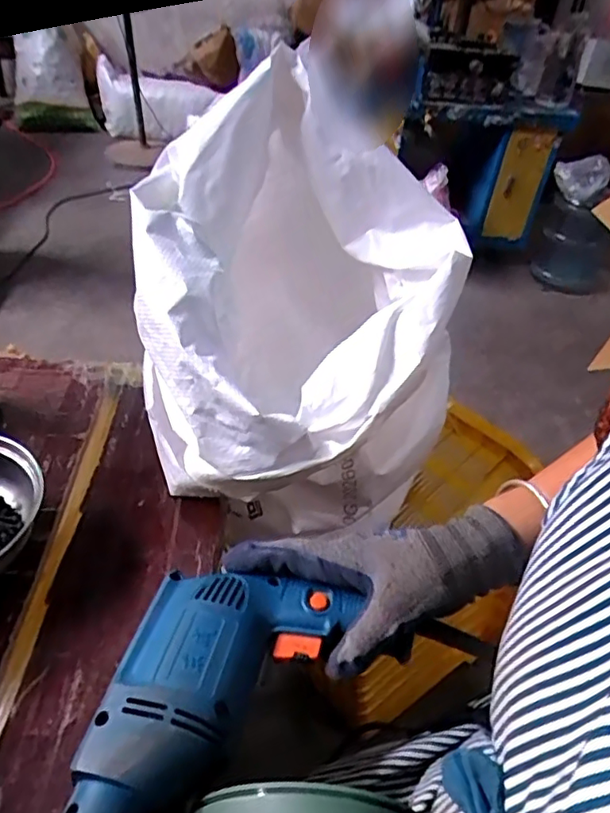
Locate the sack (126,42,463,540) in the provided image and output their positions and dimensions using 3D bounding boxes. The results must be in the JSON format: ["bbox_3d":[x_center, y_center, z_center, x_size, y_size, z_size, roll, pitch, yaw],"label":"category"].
[{"bbox_3d":[-0.011,-0.089,0.549,0.291,0.332,0.305,-15,45,-22],"label":"sack"}]

